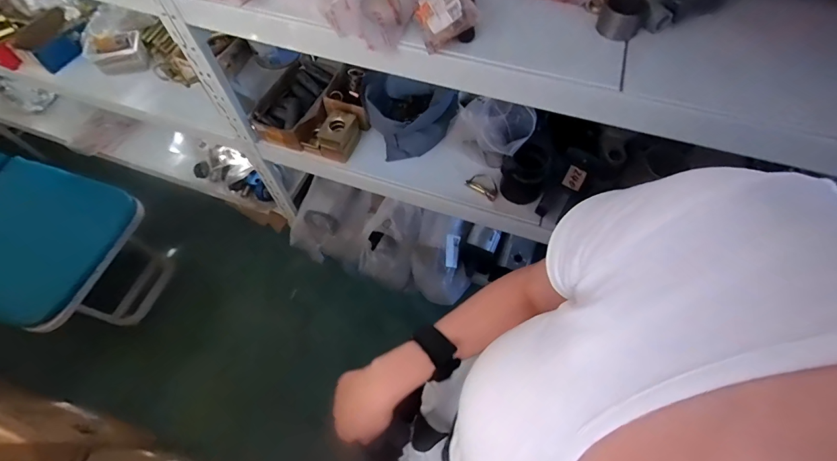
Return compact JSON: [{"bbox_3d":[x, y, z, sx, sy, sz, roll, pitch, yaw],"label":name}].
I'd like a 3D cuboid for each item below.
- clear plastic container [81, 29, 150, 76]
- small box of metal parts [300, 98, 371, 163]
[{"bbox_3d":[-0.784,-0.467,0.996,0.126,0.070,0.080,-17,63,-8],"label":"clear plastic container"},{"bbox_3d":[-0.192,-0.238,0.886,0.111,0.075,0.129,25,65,13],"label":"small box of metal parts"}]

